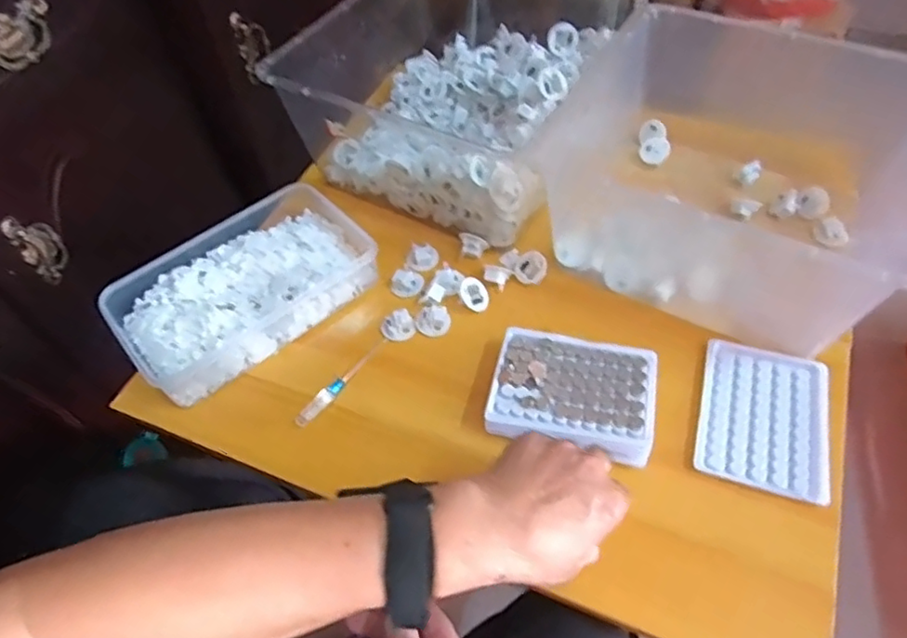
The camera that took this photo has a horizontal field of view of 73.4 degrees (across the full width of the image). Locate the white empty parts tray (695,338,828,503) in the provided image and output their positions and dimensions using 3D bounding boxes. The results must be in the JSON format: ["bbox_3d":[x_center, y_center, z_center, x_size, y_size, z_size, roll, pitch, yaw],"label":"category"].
[{"bbox_3d":[0.262,0.081,0.513,0.100,0.012,0.130,14,56,14],"label":"white empty parts tray"}]

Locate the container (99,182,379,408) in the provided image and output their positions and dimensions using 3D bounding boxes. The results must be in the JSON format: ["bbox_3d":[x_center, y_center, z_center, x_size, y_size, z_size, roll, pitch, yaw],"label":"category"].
[{"bbox_3d":[-0.207,-0.035,0.612,0.244,0.046,0.155,-36,60,-21],"label":"container"}]

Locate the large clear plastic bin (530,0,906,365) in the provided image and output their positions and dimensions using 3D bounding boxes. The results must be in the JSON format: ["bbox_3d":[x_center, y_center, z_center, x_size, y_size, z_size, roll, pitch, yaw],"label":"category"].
[{"bbox_3d":[0.272,-0.142,0.596,0.301,0.144,0.283,22,58,19],"label":"large clear plastic bin"}]

